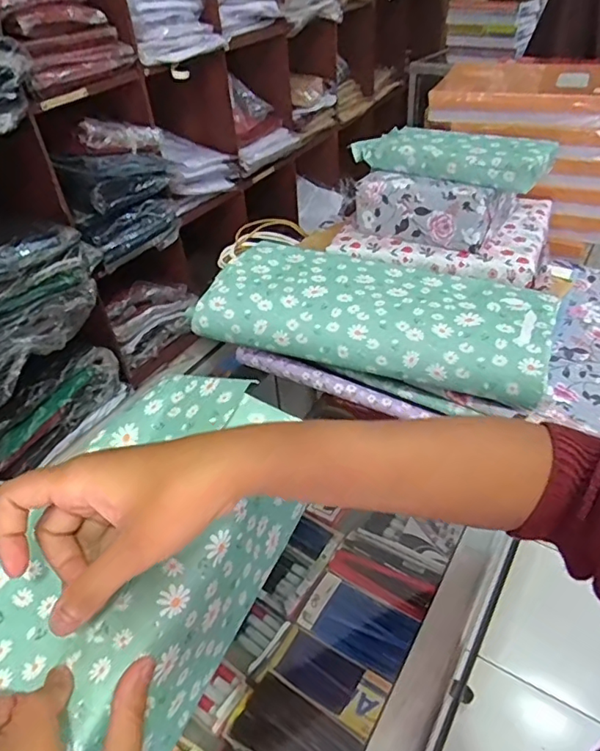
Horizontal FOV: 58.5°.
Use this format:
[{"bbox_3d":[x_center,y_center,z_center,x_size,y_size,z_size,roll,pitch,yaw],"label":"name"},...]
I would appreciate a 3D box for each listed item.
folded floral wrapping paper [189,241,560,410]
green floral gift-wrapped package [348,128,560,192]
[{"bbox_3d":[0.071,-0.064,0.525,0.330,0.039,0.143,14,44,19],"label":"folded floral wrapping paper"},{"bbox_3d":[0.164,-0.240,0.577,0.200,0.033,0.073,23,47,27],"label":"green floral gift-wrapped package"}]

